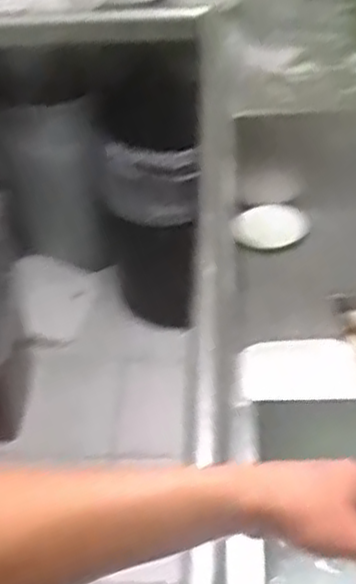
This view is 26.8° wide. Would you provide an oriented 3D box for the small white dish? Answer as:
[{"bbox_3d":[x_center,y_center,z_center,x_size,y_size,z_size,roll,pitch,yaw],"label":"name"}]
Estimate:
[{"bbox_3d":[0.164,-0.119,1.349,0.137,0.027,0.110,-4,39,0],"label":"small white dish"}]

